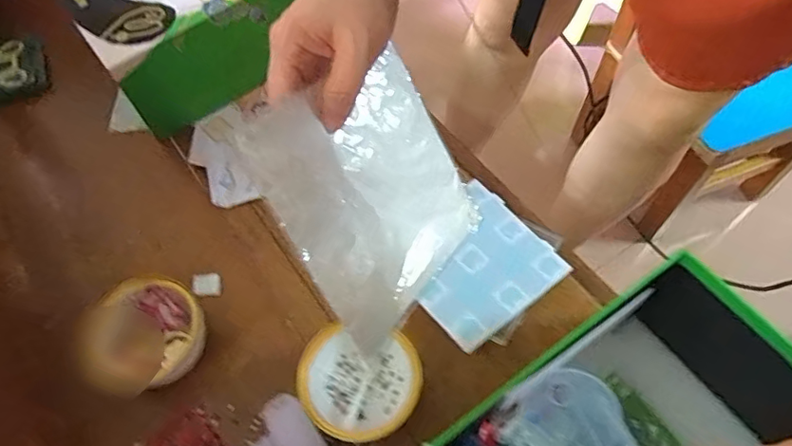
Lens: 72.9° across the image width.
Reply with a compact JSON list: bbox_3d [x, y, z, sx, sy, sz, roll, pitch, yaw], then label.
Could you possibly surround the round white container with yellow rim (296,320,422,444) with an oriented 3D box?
[{"bbox_3d":[-0.030,0.144,0.476,0.099,0.064,0.099,-1,58,1],"label":"round white container with yellow rim"}]

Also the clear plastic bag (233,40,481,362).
[{"bbox_3d":[-0.012,-0.018,0.337,0.013,0.146,0.147,-9,26,44],"label":"clear plastic bag"}]

